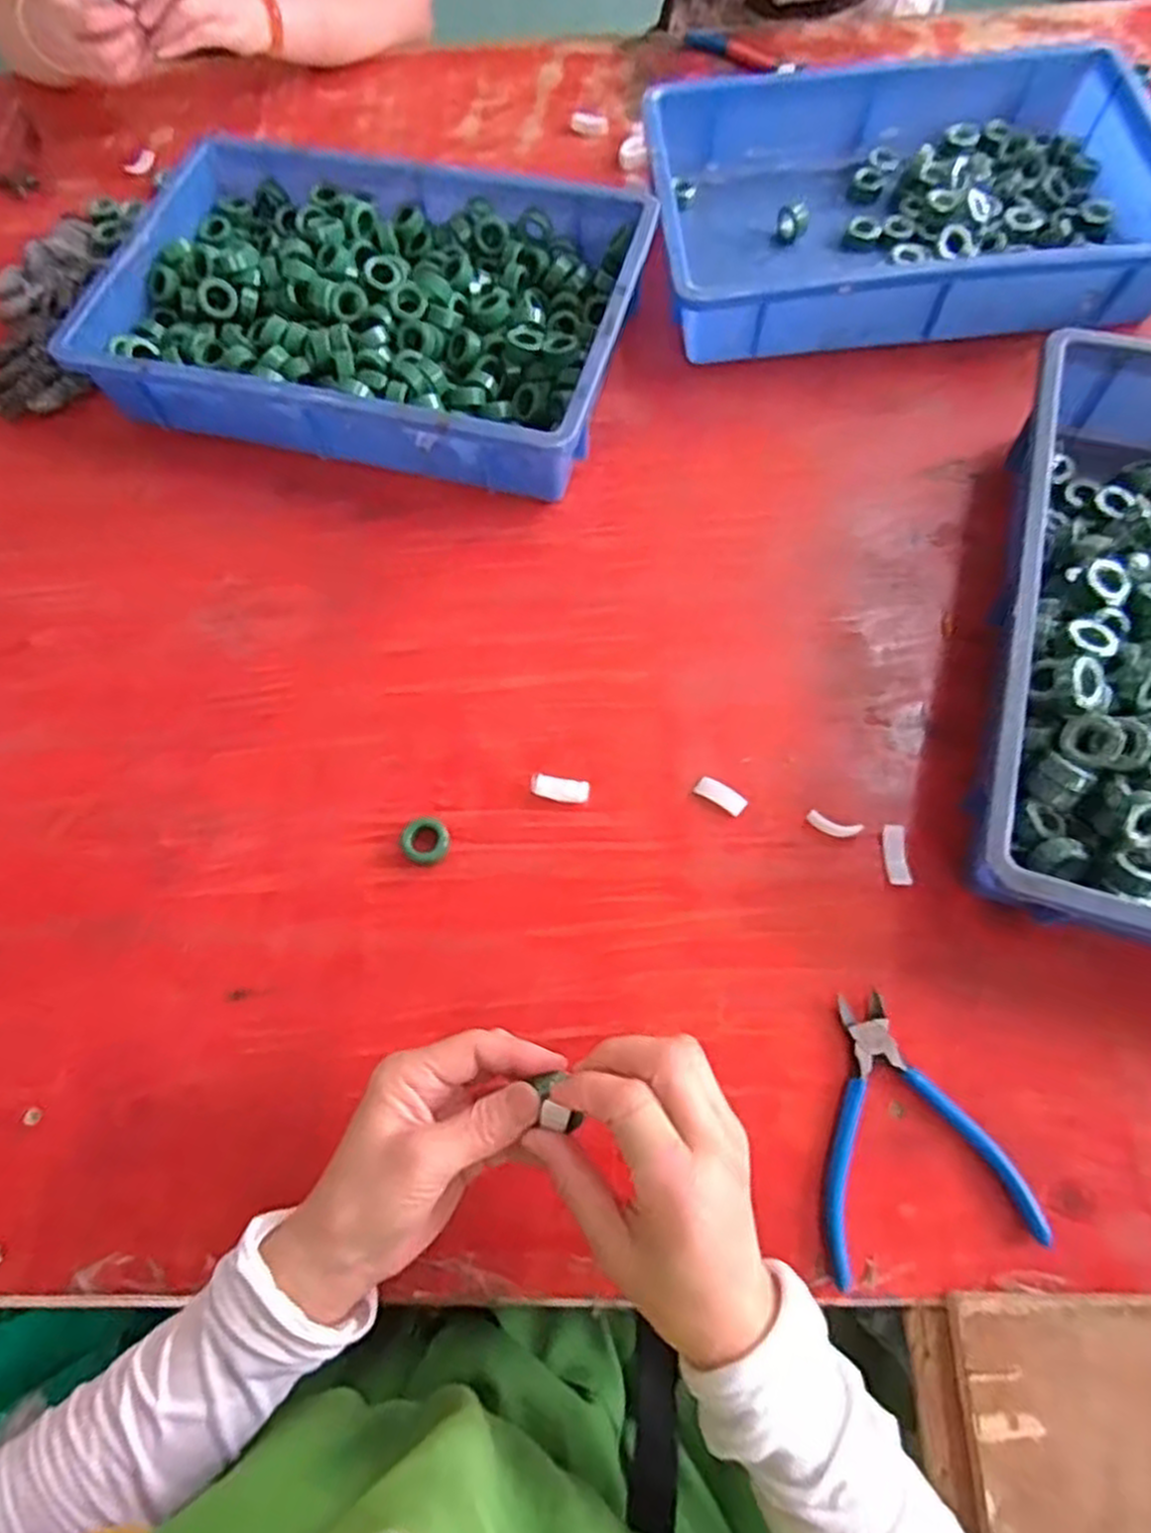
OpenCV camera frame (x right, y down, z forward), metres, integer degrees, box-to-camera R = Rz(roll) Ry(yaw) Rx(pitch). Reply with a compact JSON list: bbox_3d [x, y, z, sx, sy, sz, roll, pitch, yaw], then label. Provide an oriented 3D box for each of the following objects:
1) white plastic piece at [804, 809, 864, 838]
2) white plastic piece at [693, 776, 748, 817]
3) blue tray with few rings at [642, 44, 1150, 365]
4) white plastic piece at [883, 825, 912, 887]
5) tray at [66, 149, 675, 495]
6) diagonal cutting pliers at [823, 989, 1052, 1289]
[{"bbox_3d":[0.171,0.039,0.506,0.035,0.006,0.013,21,70,11],"label":"white plastic piece"},{"bbox_3d":[0.099,0.019,0.519,0.034,0.007,0.016,30,72,14],"label":"white plastic piece"},{"bbox_3d":[0.292,-0.510,0.696,0.437,0.073,0.292,-5,68,1],"label":"blue tray with few rings"},{"bbox_3d":[0.207,0.058,0.495,0.014,0.006,0.039,-1,68,3],"label":"white plastic piece"},{"bbox_3d":[-0.171,-0.394,0.667,0.436,0.075,0.294,14,69,9],"label":"tray"},{"bbox_3d":[0.178,0.203,0.433,0.112,0.014,0.137,-15,68,-3],"label":"diagonal cutting pliers"}]

